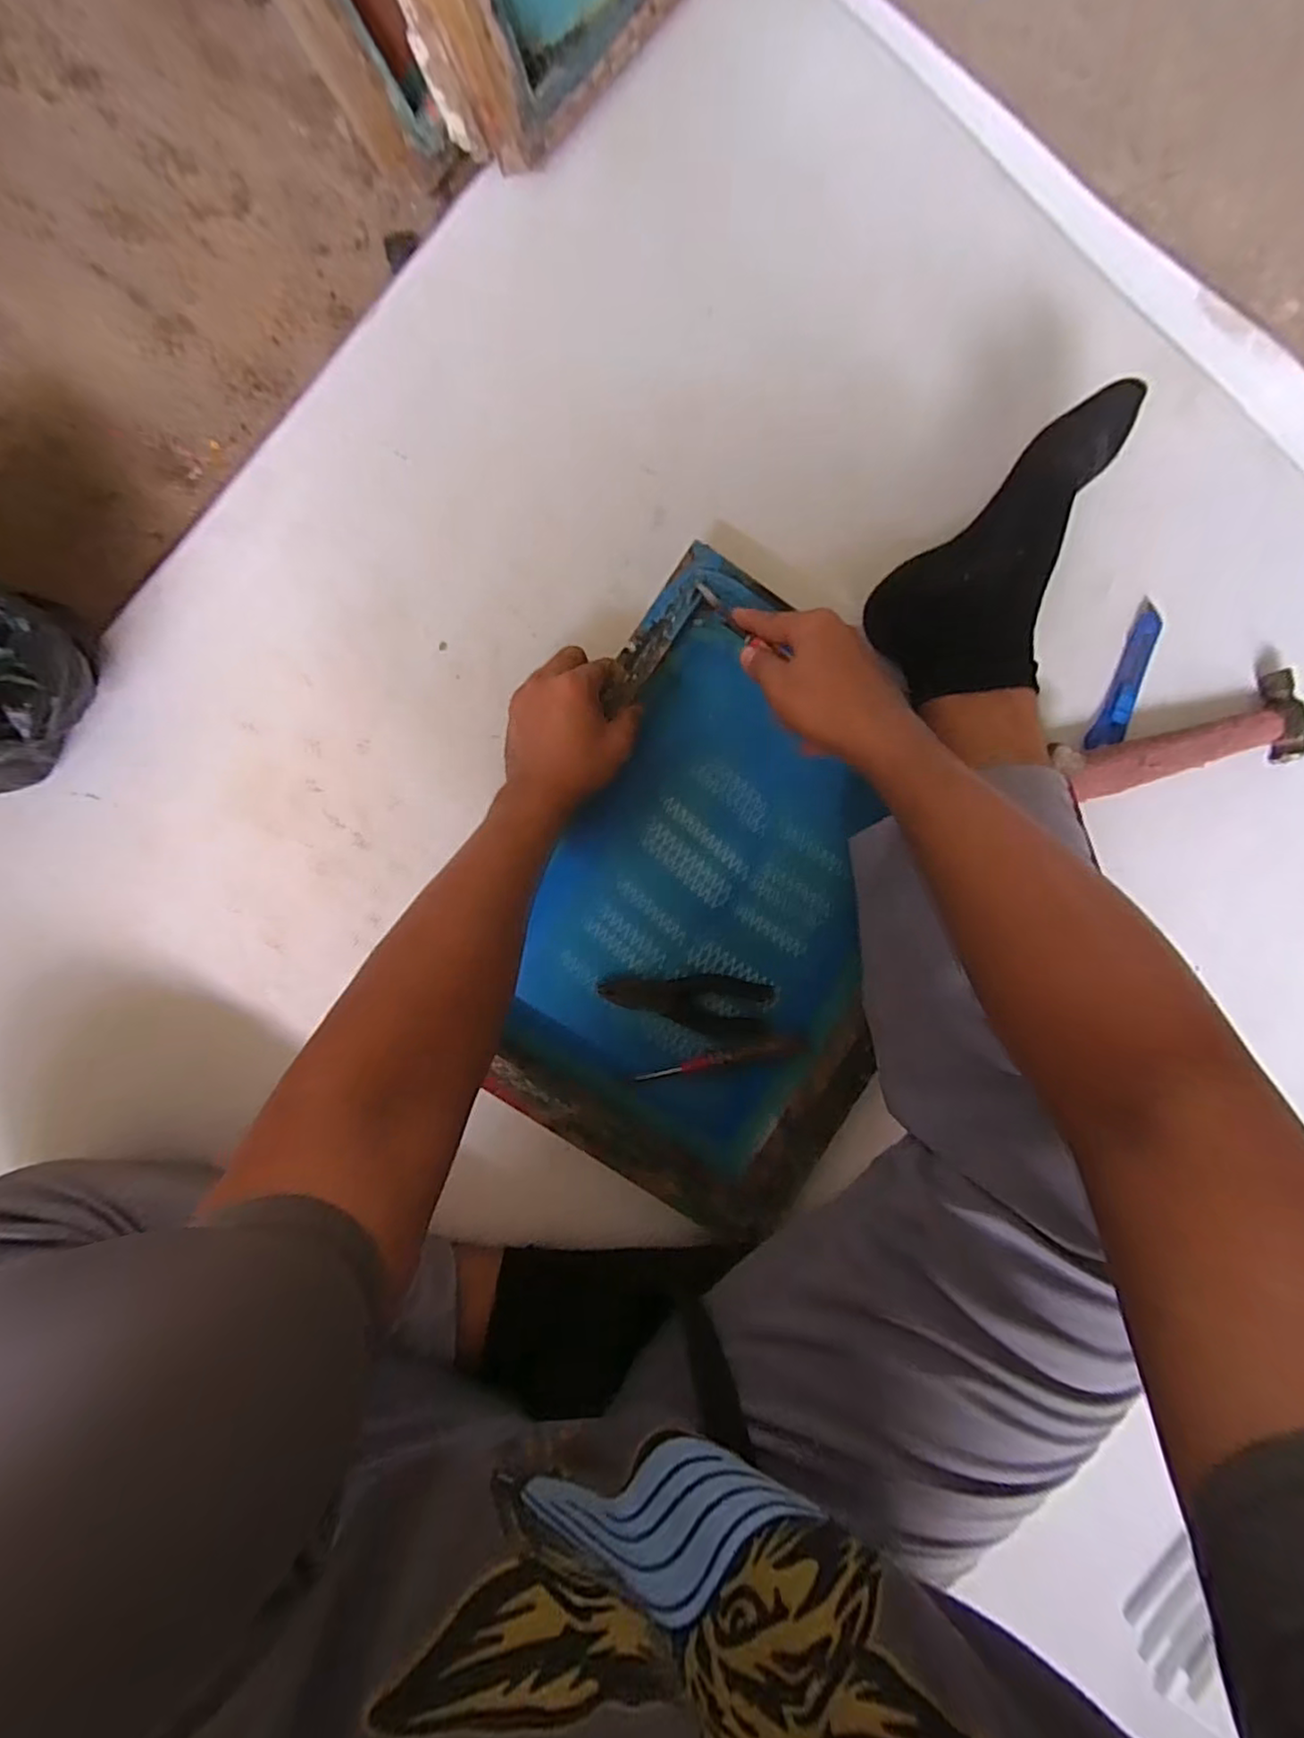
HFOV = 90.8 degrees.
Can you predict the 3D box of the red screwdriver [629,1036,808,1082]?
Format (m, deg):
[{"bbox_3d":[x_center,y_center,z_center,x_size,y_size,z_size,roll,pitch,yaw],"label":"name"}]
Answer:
[{"bbox_3d":[0.061,0.166,0.563,0.150,0.012,0.014,-11,93,-4],"label":"red screwdriver"}]

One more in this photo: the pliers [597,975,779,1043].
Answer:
[{"bbox_3d":[0.032,0.119,0.572,0.152,0.013,0.052,9,91,-4],"label":"pliers"}]

